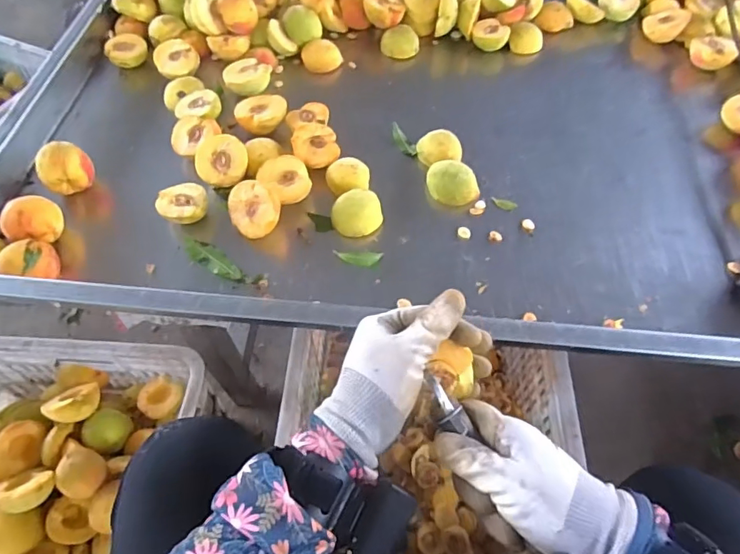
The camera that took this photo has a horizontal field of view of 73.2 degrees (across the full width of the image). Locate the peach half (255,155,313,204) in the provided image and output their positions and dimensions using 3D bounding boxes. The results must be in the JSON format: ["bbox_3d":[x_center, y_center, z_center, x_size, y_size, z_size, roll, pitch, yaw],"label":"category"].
[{"bbox_3d":[-0.101,-0.118,0.601,0.050,0.027,0.056,-38,66,-22],"label":"peach half"}]

